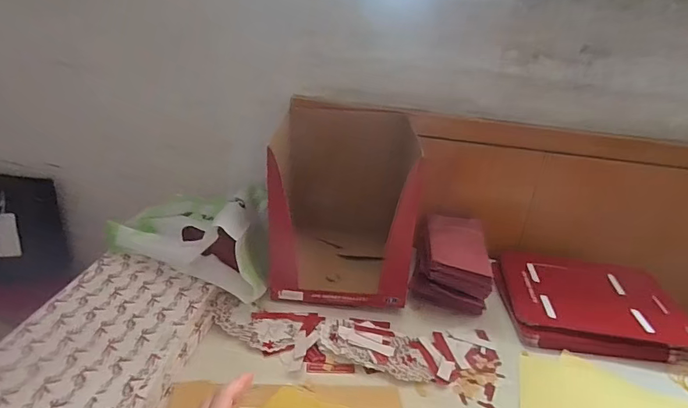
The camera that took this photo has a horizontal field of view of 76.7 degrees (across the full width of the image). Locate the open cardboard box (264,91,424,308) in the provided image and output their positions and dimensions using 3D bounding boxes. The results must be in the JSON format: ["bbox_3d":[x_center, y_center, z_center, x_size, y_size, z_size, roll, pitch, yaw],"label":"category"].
[{"bbox_3d":[-0.017,-0.007,0.709,0.200,0.243,0.275,4,23,-7],"label":"open cardboard box"}]

